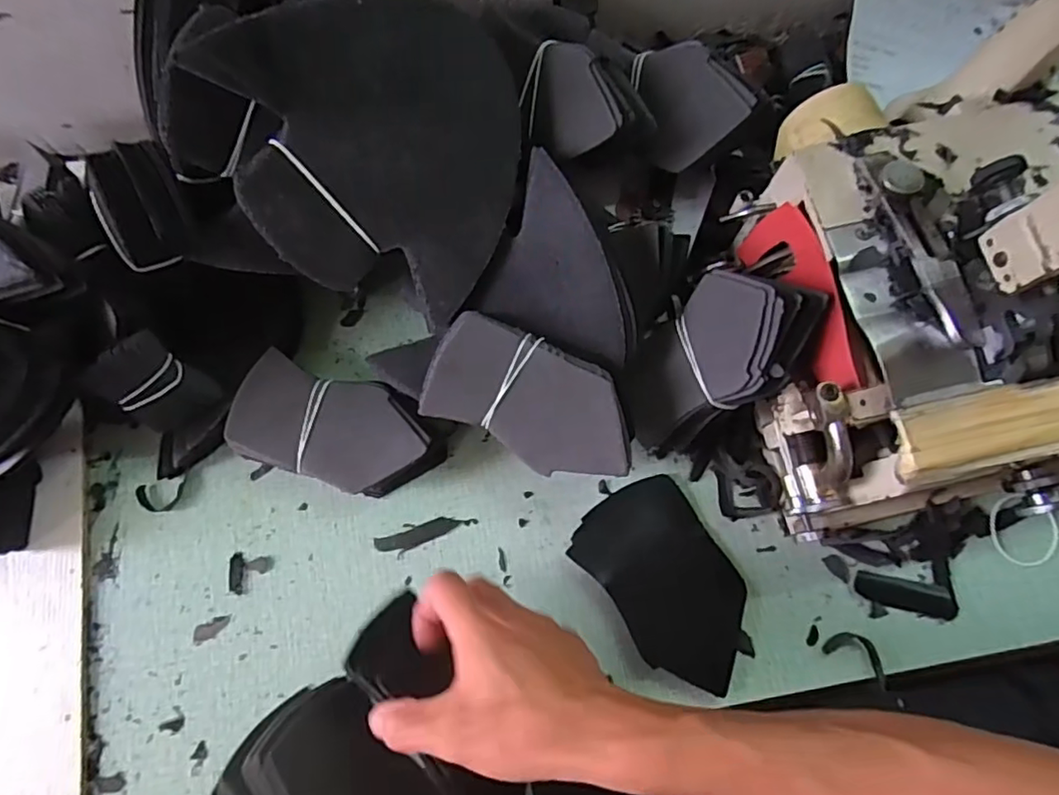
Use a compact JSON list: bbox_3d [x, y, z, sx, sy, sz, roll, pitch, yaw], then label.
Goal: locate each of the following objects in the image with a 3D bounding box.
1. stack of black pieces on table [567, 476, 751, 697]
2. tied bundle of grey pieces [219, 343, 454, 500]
[{"bbox_3d":[0.103,0.134,0.434,0.093,0.019,0.144,-34,79,-8],"label":"stack of black pieces on table"},{"bbox_3d":[-0.142,0.026,0.452,0.154,0.043,0.080,19,77,4],"label":"tied bundle of grey pieces"}]

